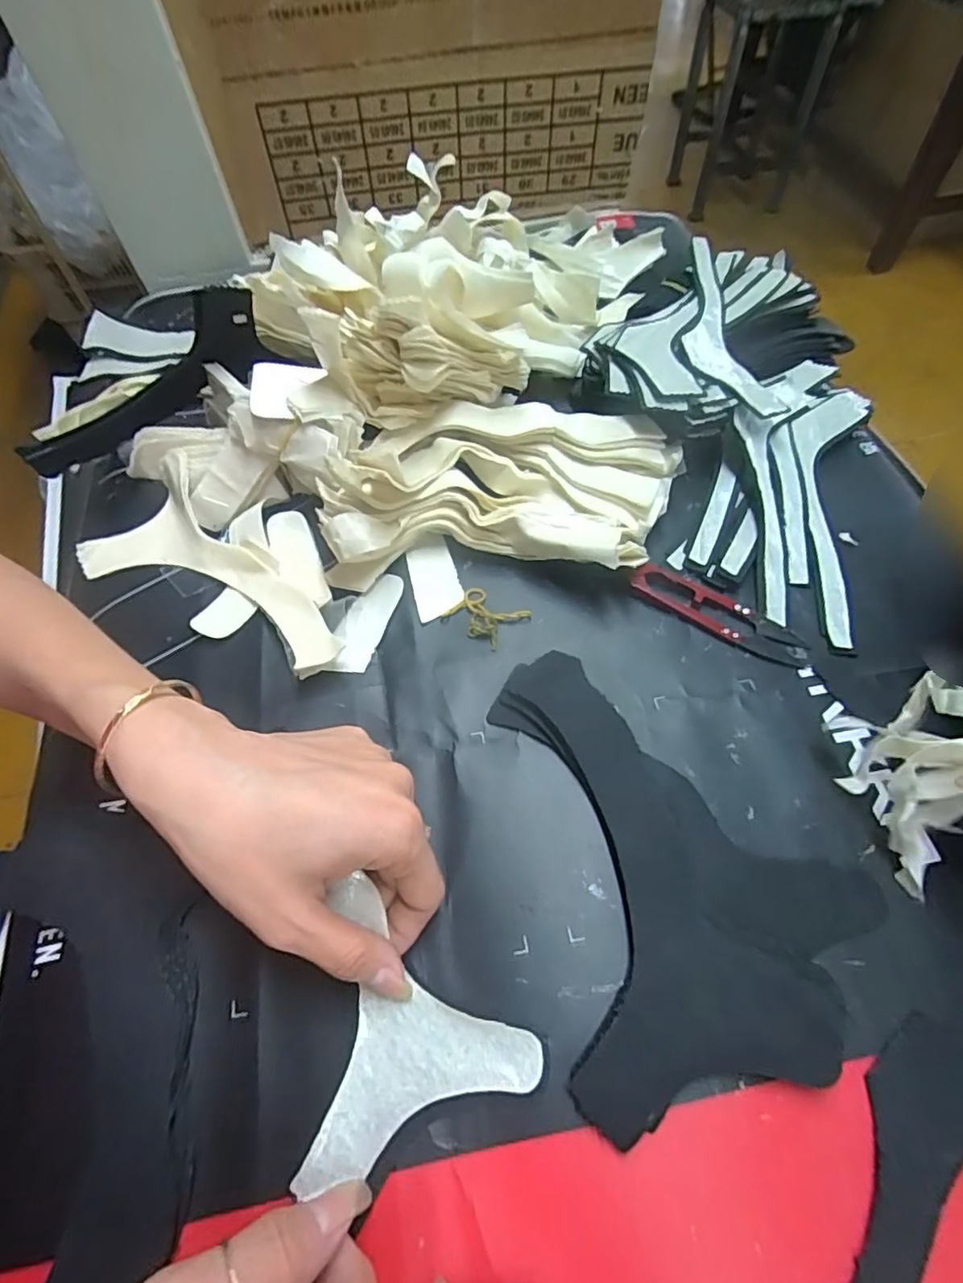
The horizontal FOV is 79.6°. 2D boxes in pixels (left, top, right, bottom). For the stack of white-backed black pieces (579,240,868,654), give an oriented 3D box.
[{"bbox_3d":[0.155,-0.154,0.374,0.181,0.051,0.295,15,62,10],"label":"stack of white-backed black pieces"}]

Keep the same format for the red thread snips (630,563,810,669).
[{"bbox_3d":[0.130,-0.017,0.317,0.096,0.009,0.022,29,65,17],"label":"red thread snips"}]

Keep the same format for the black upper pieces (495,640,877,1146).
[{"bbox_3d":[0.090,0.085,0.259,0.137,0.011,0.190,-10,61,-4],"label":"black upper pieces"}]

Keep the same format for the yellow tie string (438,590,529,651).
[{"bbox_3d":[0.002,-0.016,0.325,0.037,0.006,0.032,36,67,20],"label":"yellow tie string"}]

